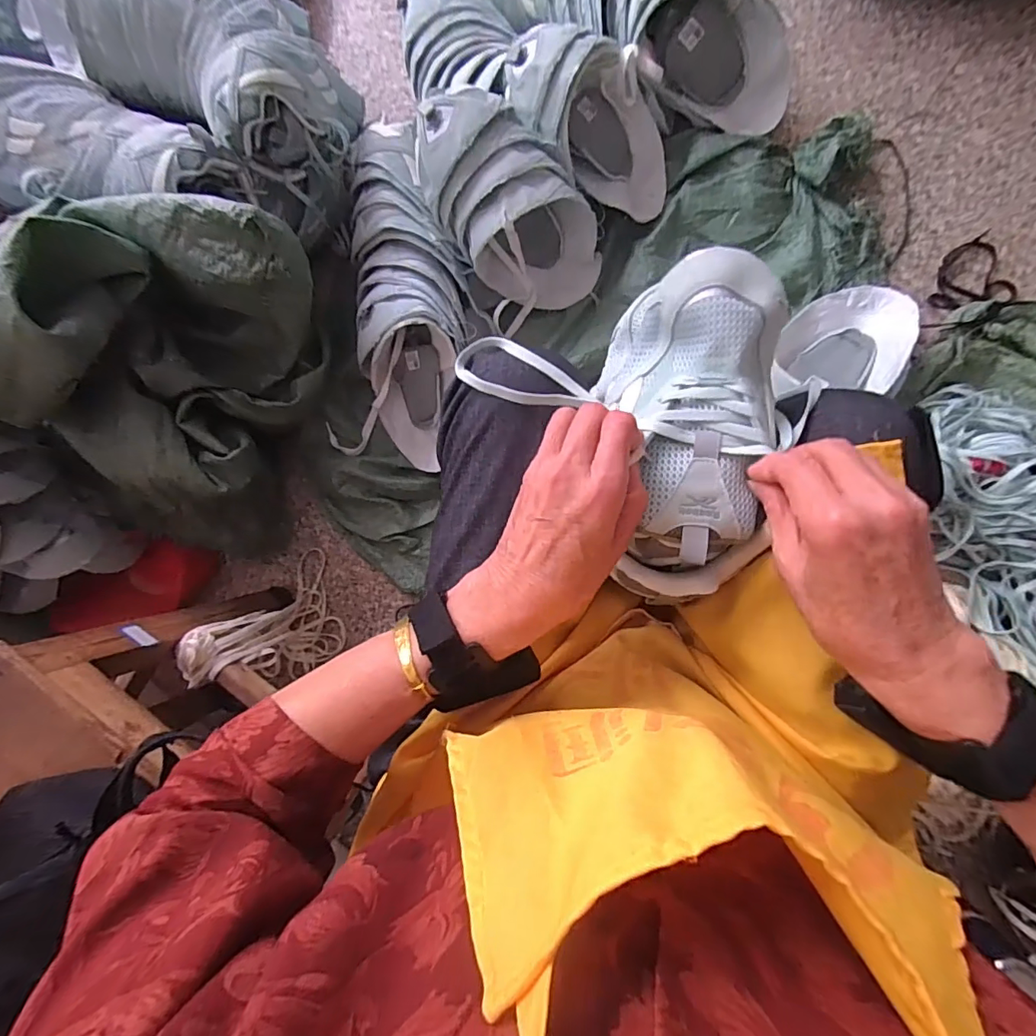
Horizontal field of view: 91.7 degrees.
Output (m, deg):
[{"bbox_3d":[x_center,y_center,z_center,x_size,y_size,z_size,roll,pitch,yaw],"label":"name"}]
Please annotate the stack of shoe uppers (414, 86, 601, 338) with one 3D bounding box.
[{"bbox_3d":[-0.007,-0.420,0.696,0.182,0.200,0.223,-30,86,6],"label":"stack of shoe uppers"}]

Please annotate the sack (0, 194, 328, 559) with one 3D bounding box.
[{"bbox_3d":[-0.463,-0.176,0.700,0.273,0.358,0.442,21,92,7],"label":"sack"}]

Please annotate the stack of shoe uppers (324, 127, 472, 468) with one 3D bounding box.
[{"bbox_3d":[-0.179,-0.317,0.738,0.219,0.111,0.463,9,108,8],"label":"stack of shoe uppers"}]

